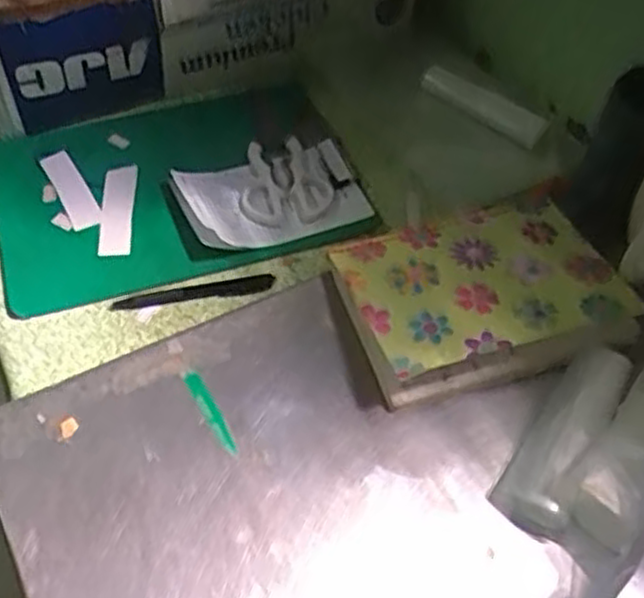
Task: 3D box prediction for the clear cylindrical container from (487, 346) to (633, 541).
[{"bbox_3d":[0.169,0.089,0.511,0.053,0.040,0.142,30,56,18],"label":"clear cylindrical container"}]

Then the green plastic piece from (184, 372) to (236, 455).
[{"bbox_3d":[-0.077,0.079,0.531,0.010,0.005,0.068,-25,58,-22],"label":"green plastic piece"}]

